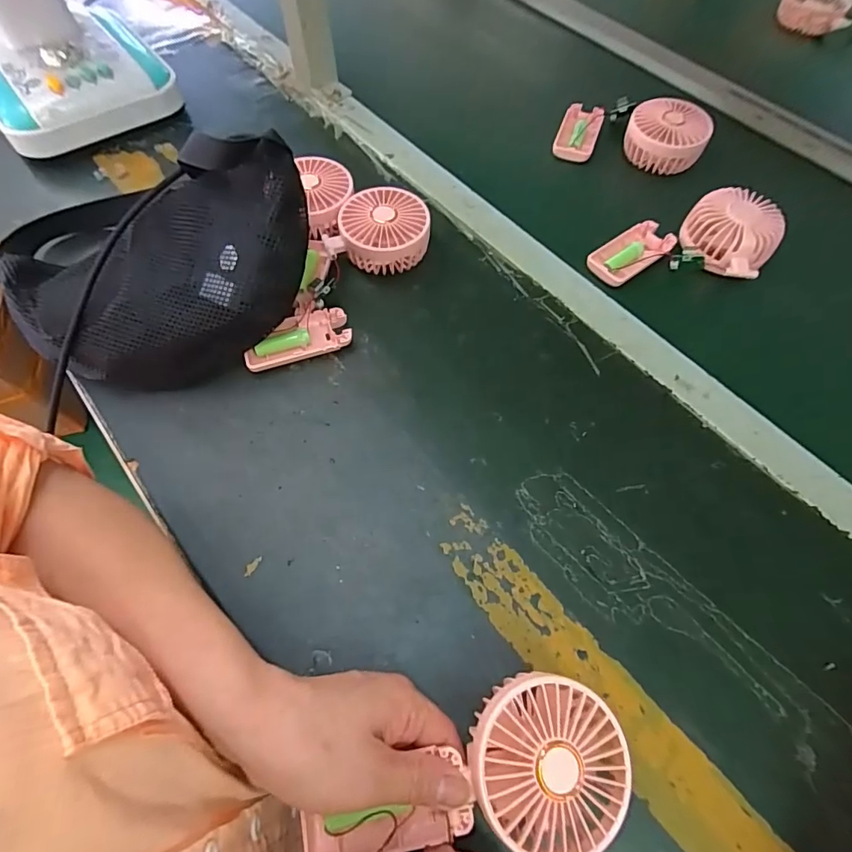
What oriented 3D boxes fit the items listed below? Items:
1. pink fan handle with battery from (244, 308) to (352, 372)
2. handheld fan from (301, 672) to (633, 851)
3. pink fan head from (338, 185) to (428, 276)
[{"bbox_3d":[-0.117,-0.079,0.440,0.094,0.017,0.042,-17,65,-9],"label":"pink fan handle with battery"},{"bbox_3d":[0.022,0.202,0.265,0.181,0.028,0.086,-19,68,-2],"label":"handheld fan"},{"bbox_3d":[-0.042,-0.195,0.482,0.084,0.046,0.081,0,67,0],"label":"pink fan head"}]

